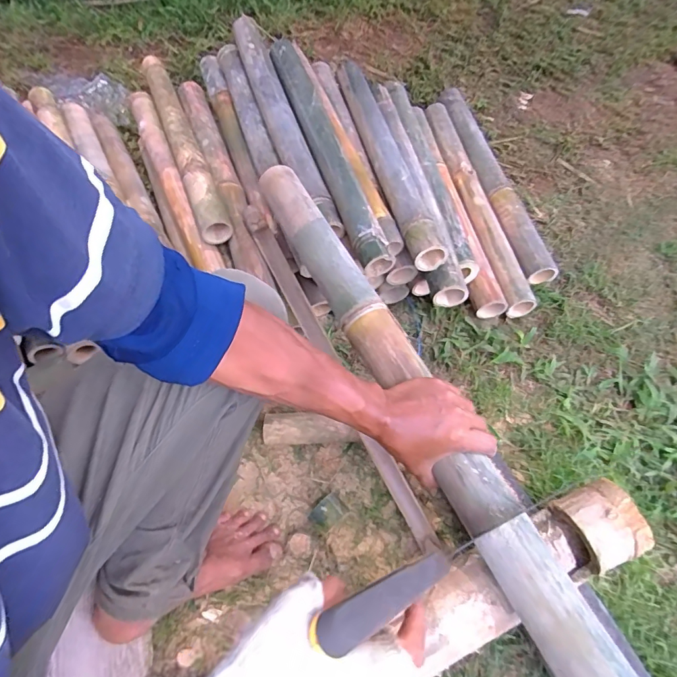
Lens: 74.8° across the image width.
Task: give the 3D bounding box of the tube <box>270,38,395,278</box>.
[{"bbox_3d":[-0.031,-0.362,0.810,0.054,0.048,0.582,-15,61,-12],"label":"tube"}]

